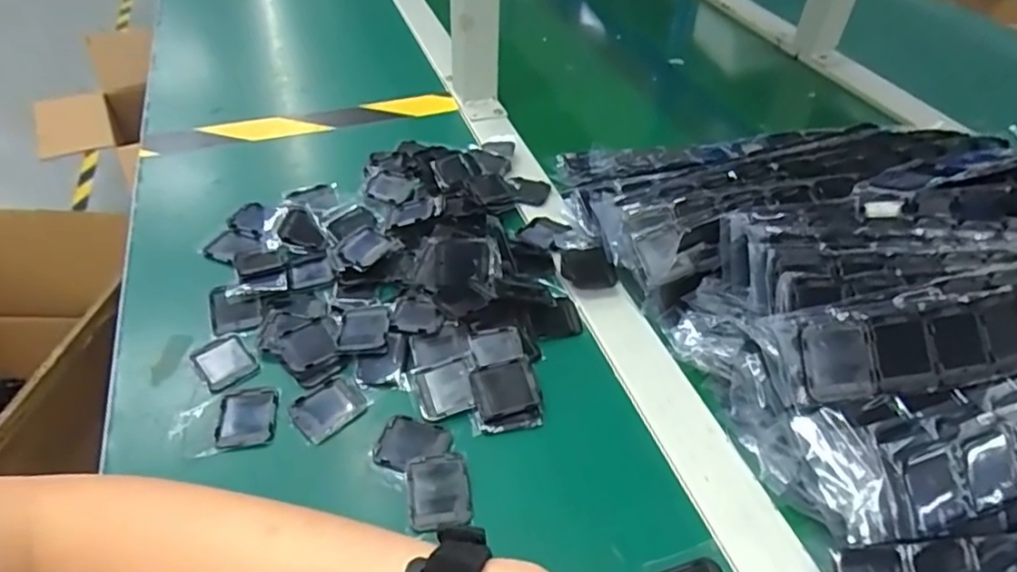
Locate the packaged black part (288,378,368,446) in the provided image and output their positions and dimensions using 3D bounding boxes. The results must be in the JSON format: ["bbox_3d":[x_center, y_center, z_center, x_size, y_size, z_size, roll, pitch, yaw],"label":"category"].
[{"bbox_3d":[-0.108,0.072,0.375,0.035,0.004,0.041,35,54,28],"label":"packaged black part"}]

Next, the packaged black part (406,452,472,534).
[{"bbox_3d":[-0.038,0.110,0.338,0.031,0.005,0.039,-7,46,-9],"label":"packaged black part"}]

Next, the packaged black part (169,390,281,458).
[{"bbox_3d":[-0.163,0.078,0.366,0.056,0.009,0.041,-10,47,-12],"label":"packaged black part"}]

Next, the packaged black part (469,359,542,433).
[{"bbox_3d":[-0.001,0.066,0.378,0.039,0.010,0.041,-7,46,-10],"label":"packaged black part"}]

